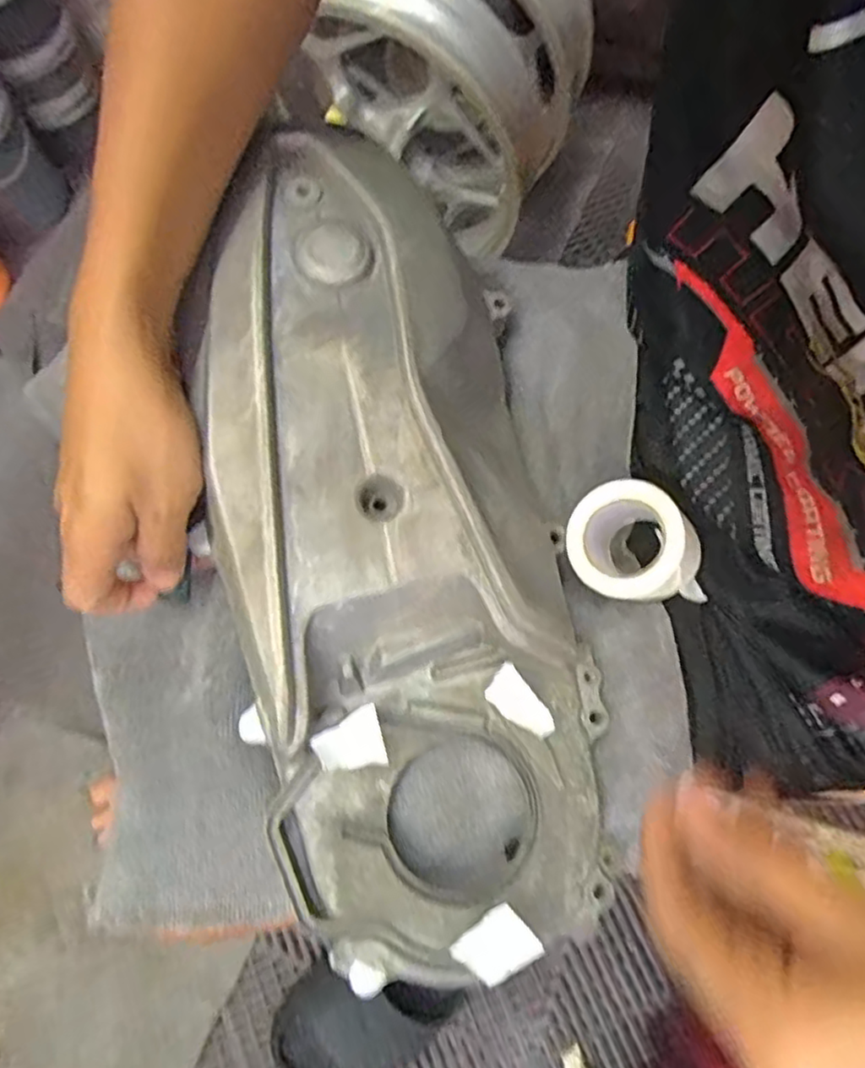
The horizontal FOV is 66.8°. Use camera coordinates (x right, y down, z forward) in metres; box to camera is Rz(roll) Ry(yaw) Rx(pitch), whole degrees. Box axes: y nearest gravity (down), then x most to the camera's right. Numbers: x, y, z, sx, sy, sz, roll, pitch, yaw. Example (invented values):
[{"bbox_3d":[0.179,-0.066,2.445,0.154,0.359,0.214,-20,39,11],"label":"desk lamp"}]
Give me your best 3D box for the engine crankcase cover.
[{"bbox_3d":[-0.019,0.000,0.315,0.151,0.069,0.374,-12,88,-2],"label":"engine crankcase cover"}]

